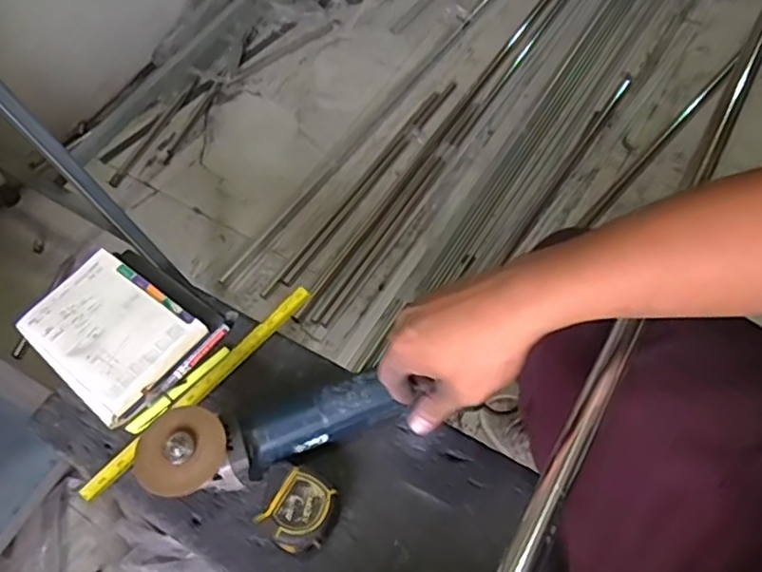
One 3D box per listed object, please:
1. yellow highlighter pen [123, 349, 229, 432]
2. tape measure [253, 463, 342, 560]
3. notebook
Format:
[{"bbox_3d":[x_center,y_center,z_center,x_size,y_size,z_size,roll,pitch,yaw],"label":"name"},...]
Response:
[{"bbox_3d":[-0.234,0.121,0.699,0.139,0.008,0.016,-42,66,-17],"label":"yellow highlighter pen"},{"bbox_3d":[-0.078,0.232,0.610,0.065,0.049,0.074,31,68,20],"label":"tape measure"},{"bbox_3d":[-0.326,0.045,0.735,0.210,0.028,0.171,34,69,21],"label":"notebook"}]

